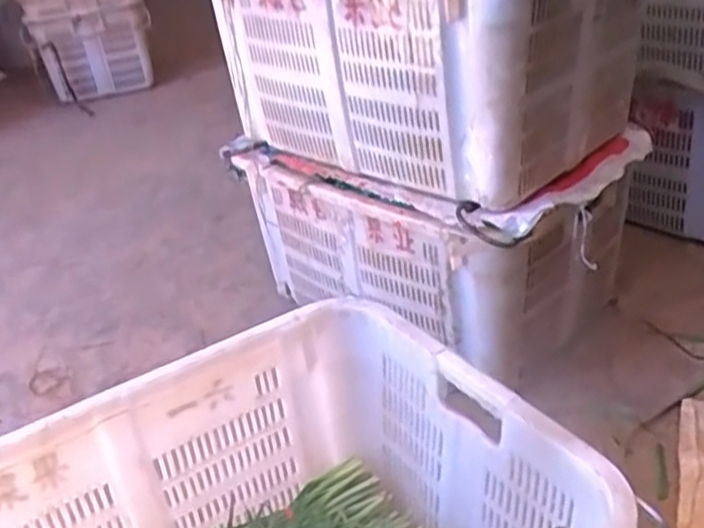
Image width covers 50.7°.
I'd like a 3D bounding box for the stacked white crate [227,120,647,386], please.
[{"bbox_3d":[0.149,-0.079,1.464,0.425,0.359,0.715,-30,38,-33],"label":"stacked white crate"}]

